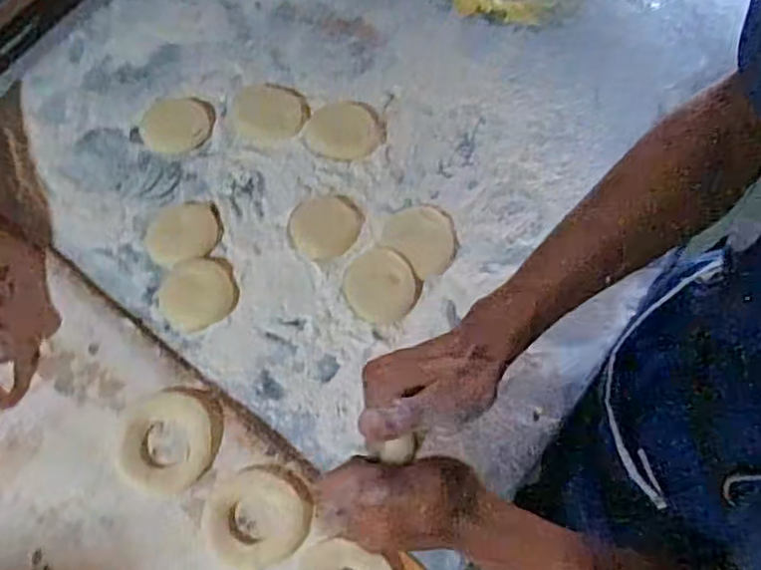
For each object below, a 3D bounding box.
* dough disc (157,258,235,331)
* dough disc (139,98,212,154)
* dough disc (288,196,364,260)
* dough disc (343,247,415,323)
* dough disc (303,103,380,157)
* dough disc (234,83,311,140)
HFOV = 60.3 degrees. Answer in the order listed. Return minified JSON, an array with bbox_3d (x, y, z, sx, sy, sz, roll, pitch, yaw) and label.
[{"bbox_3d":[-0.165,0.007,0.589,0.065,0.009,0.059,-32,73,-11],"label":"dough disc"},{"bbox_3d":[-0.201,-0.157,0.644,0.066,0.006,0.057,-13,70,-4],"label":"dough disc"},{"bbox_3d":[-0.052,-0.055,0.602,0.060,0.005,0.067,37,74,13],"label":"dough disc"},{"bbox_3d":[-0.001,0.000,0.586,0.061,0.009,0.066,0,70,0],"label":"dough disc"},{"bbox_3d":[-0.037,-0.149,0.630,0.070,0.009,0.058,-9,70,-3],"label":"dough disc"},{"bbox_3d":[-0.107,-0.171,0.644,0.071,0.007,0.057,2,70,1],"label":"dough disc"}]

